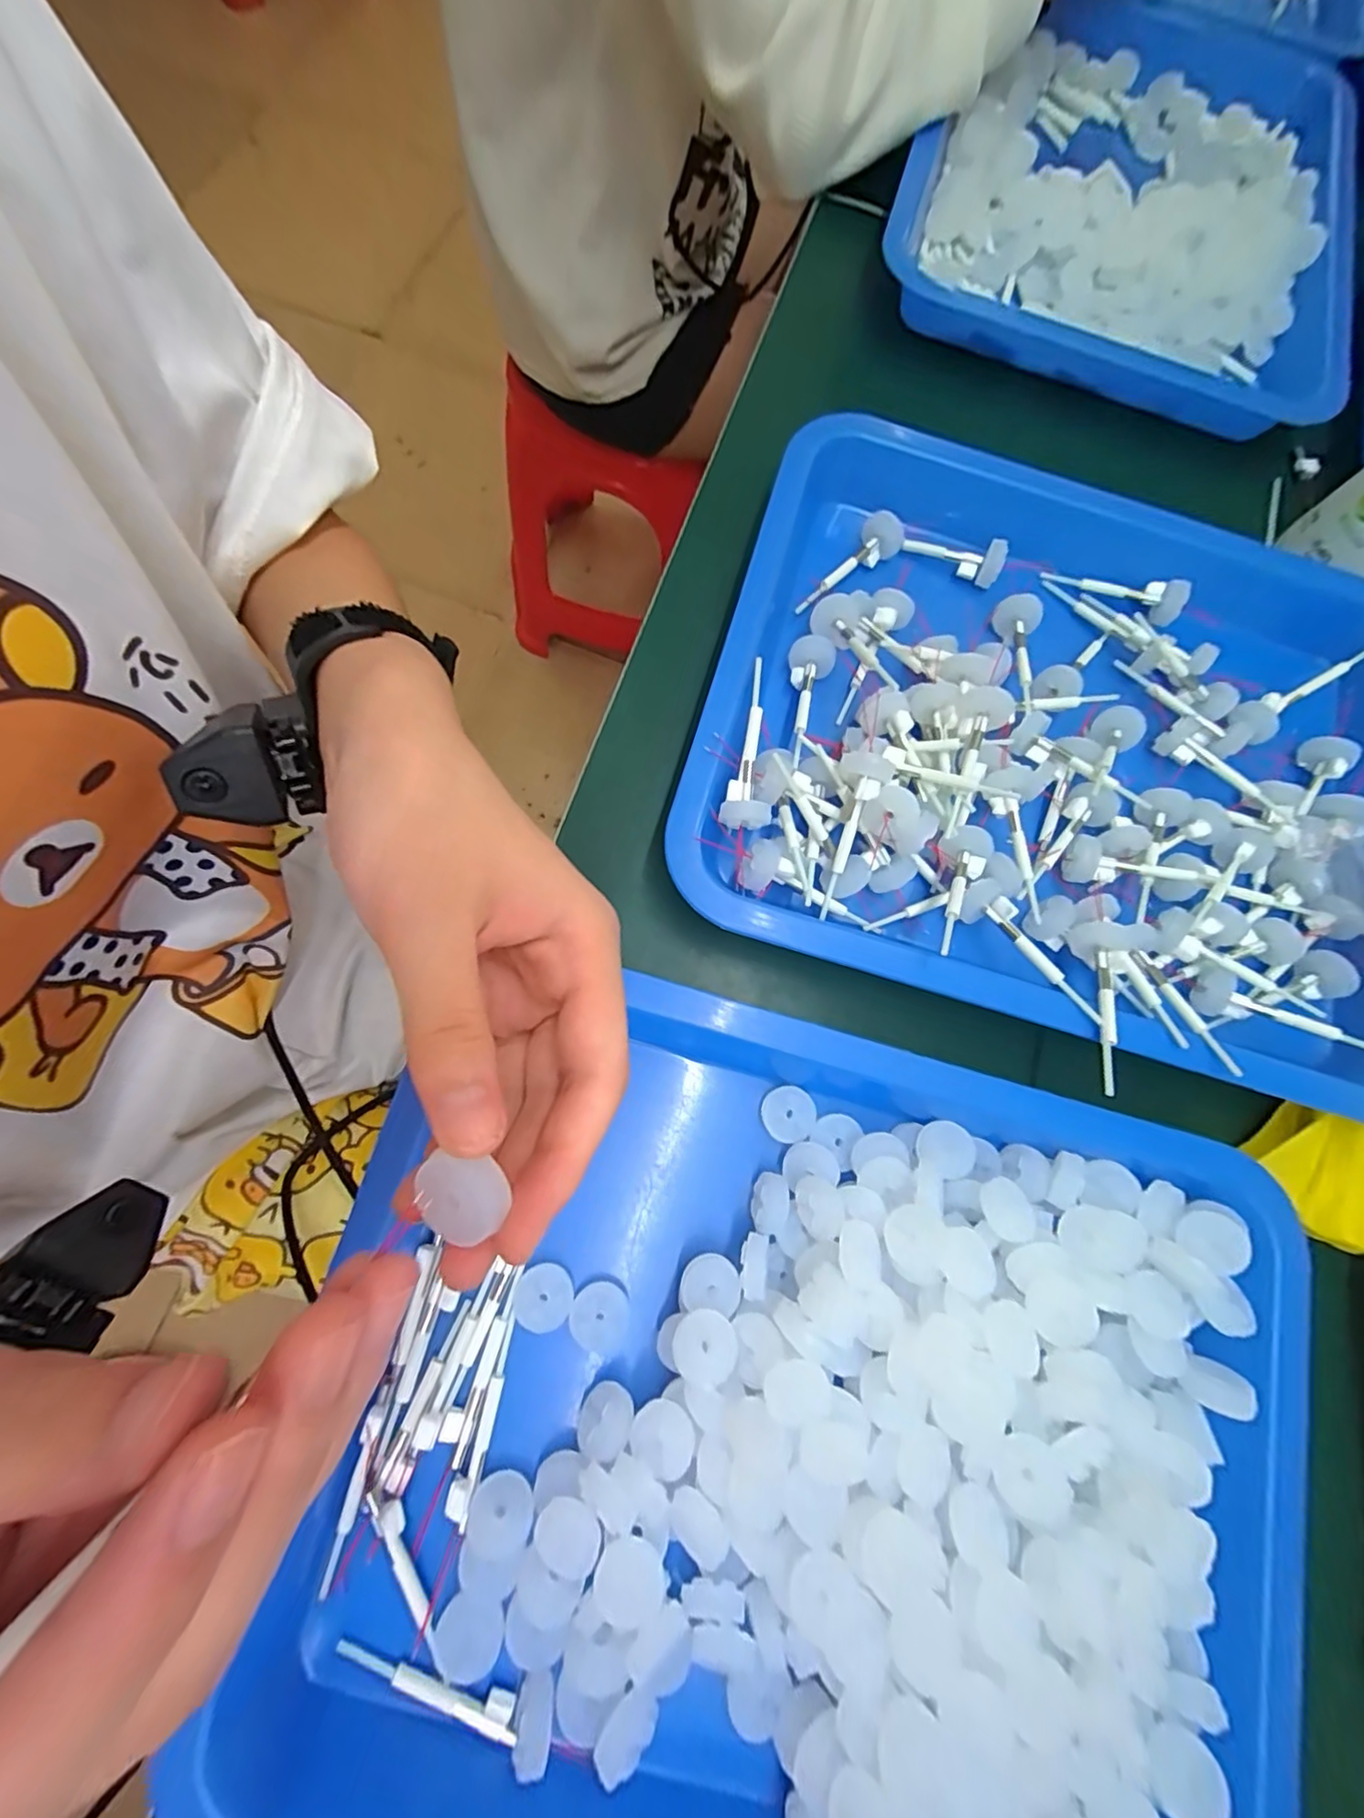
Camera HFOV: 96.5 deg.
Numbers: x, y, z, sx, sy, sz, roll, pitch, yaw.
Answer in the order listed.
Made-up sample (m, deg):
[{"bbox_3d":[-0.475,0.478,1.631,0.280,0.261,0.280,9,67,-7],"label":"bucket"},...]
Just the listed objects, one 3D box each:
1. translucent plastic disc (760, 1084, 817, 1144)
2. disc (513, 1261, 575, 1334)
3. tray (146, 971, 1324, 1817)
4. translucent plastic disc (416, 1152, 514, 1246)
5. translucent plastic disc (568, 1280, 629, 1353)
[{"bbox_3d":[0.042,0.081,0.241,0.021,0.006,0.021,1,77,-4],"label":"translucent plastic disc"},{"bbox_3d":[-0.049,0.139,0.217,0.020,0.004,0.020,1,77,-4],"label":"disc"},{"bbox_3d":[0.043,0.173,0.202,0.329,0.036,0.252,16,77,-1],"label":"tray"},{"bbox_3d":[-0.047,0.060,0.128,0.018,0.005,0.016,14,75,3],"label":"translucent plastic disc"},{"bbox_3d":[-0.030,0.146,0.218,0.020,0.004,0.021,1,77,-4],"label":"translucent plastic disc"}]

